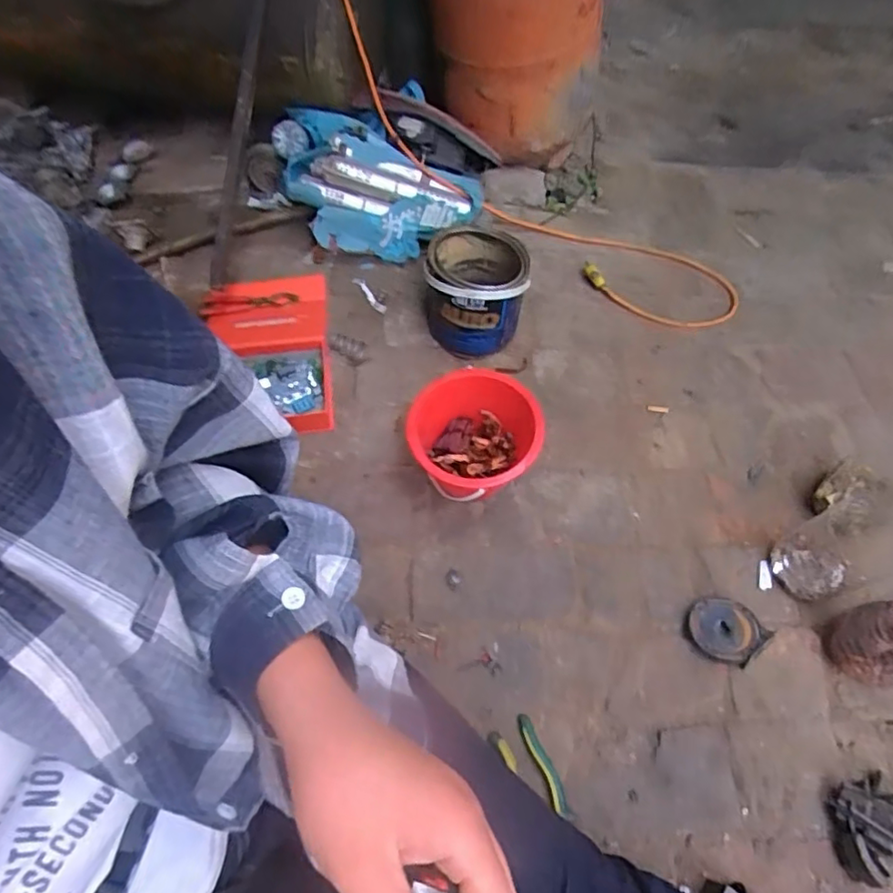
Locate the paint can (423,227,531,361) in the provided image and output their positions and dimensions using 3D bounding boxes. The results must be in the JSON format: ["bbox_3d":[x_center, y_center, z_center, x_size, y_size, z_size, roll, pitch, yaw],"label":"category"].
[{"bbox_3d":[0.051,-0.260,1.003,0.159,0.170,0.169,0,60,1],"label":"paint can"}]

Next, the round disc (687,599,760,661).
[{"bbox_3d":[0.361,0.237,0.775,0.082,0.017,0.082,-3,46,15],"label":"round disc"}]

